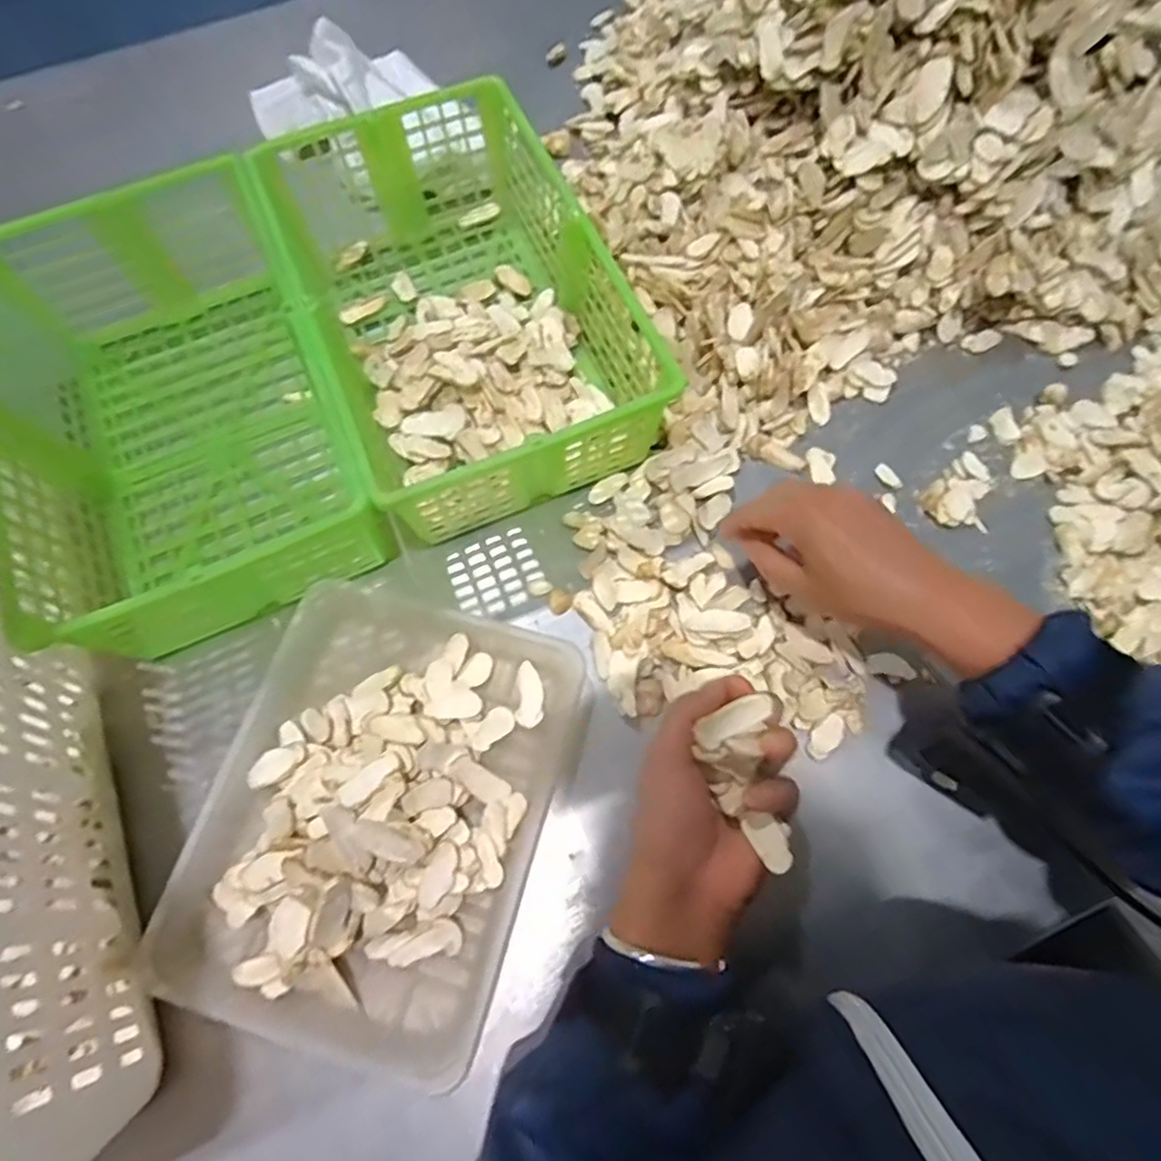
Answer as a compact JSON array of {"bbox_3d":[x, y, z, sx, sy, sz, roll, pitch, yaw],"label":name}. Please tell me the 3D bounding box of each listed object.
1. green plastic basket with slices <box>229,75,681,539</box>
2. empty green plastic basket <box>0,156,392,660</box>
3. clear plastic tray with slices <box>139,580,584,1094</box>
[{"bbox_3d":[-0.098,-0.220,0.519,0.211,0.097,0.365,-24,70,-7],"label":"green plastic basket with slices"},{"bbox_3d":[-0.291,-0.137,0.494,0.217,0.103,0.347,-23,69,-6],"label":"empty green plastic basket"},{"bbox_3d":[-0.125,0.136,0.409,0.203,0.049,0.261,15,70,8],"label":"clear plastic tray with slices"}]

